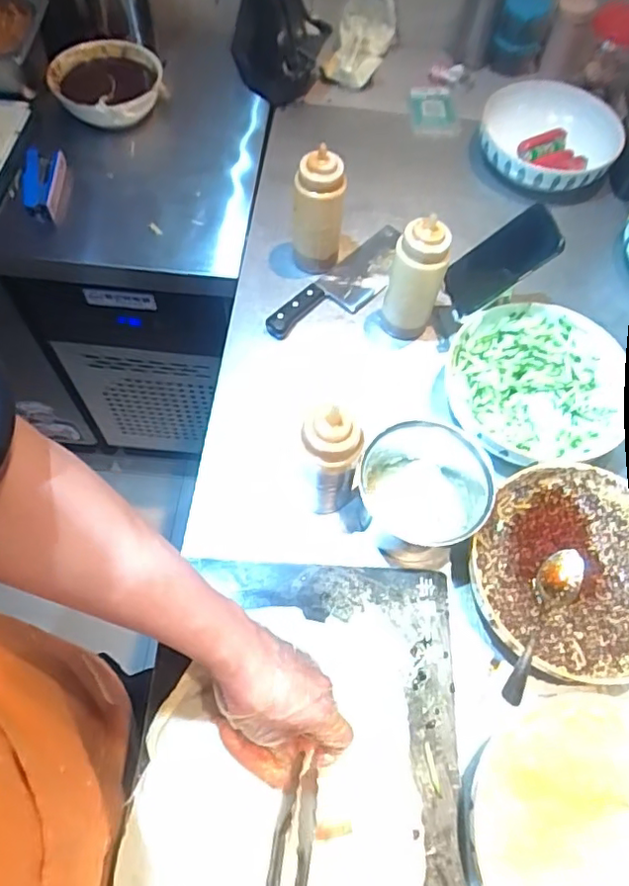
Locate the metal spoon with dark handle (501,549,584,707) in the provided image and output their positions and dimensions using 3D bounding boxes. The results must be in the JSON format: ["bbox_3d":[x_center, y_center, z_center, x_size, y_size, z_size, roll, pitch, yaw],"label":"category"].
[{"bbox_3d":[0.227,0.178,0.588,0.039,0.019,0.189,33,50,15],"label":"metal spoon with dark handle"}]

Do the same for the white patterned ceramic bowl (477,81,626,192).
[{"bbox_3d":[0.372,-0.483,0.965,0.219,0.089,0.200,1,61,-2],"label":"white patterned ceramic bowl"}]

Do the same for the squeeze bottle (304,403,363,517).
[{"bbox_3d":[0.015,0.023,0.620,0.061,0.173,0.051,10,61,3],"label":"squeeze bottle"}]

